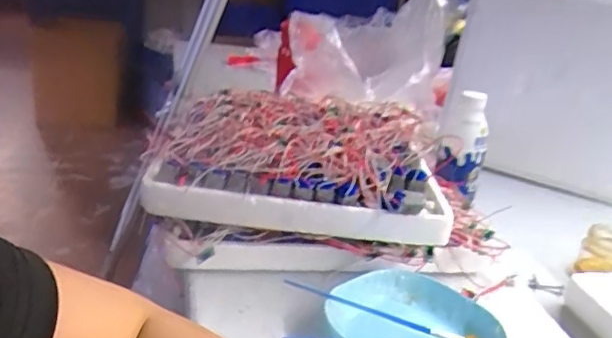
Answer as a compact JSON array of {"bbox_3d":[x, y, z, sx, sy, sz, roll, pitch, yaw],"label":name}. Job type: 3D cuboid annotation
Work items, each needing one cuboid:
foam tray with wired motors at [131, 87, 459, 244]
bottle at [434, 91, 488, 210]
[{"bbox_3d":[-0.001,-0.020,0.658,0.291,0.066,0.324,8,21,2],"label":"foam tray with wired motors"},{"bbox_3d":[0.207,-0.029,0.760,0.061,0.144,0.059,9,-13,12],"label":"bottle"}]

